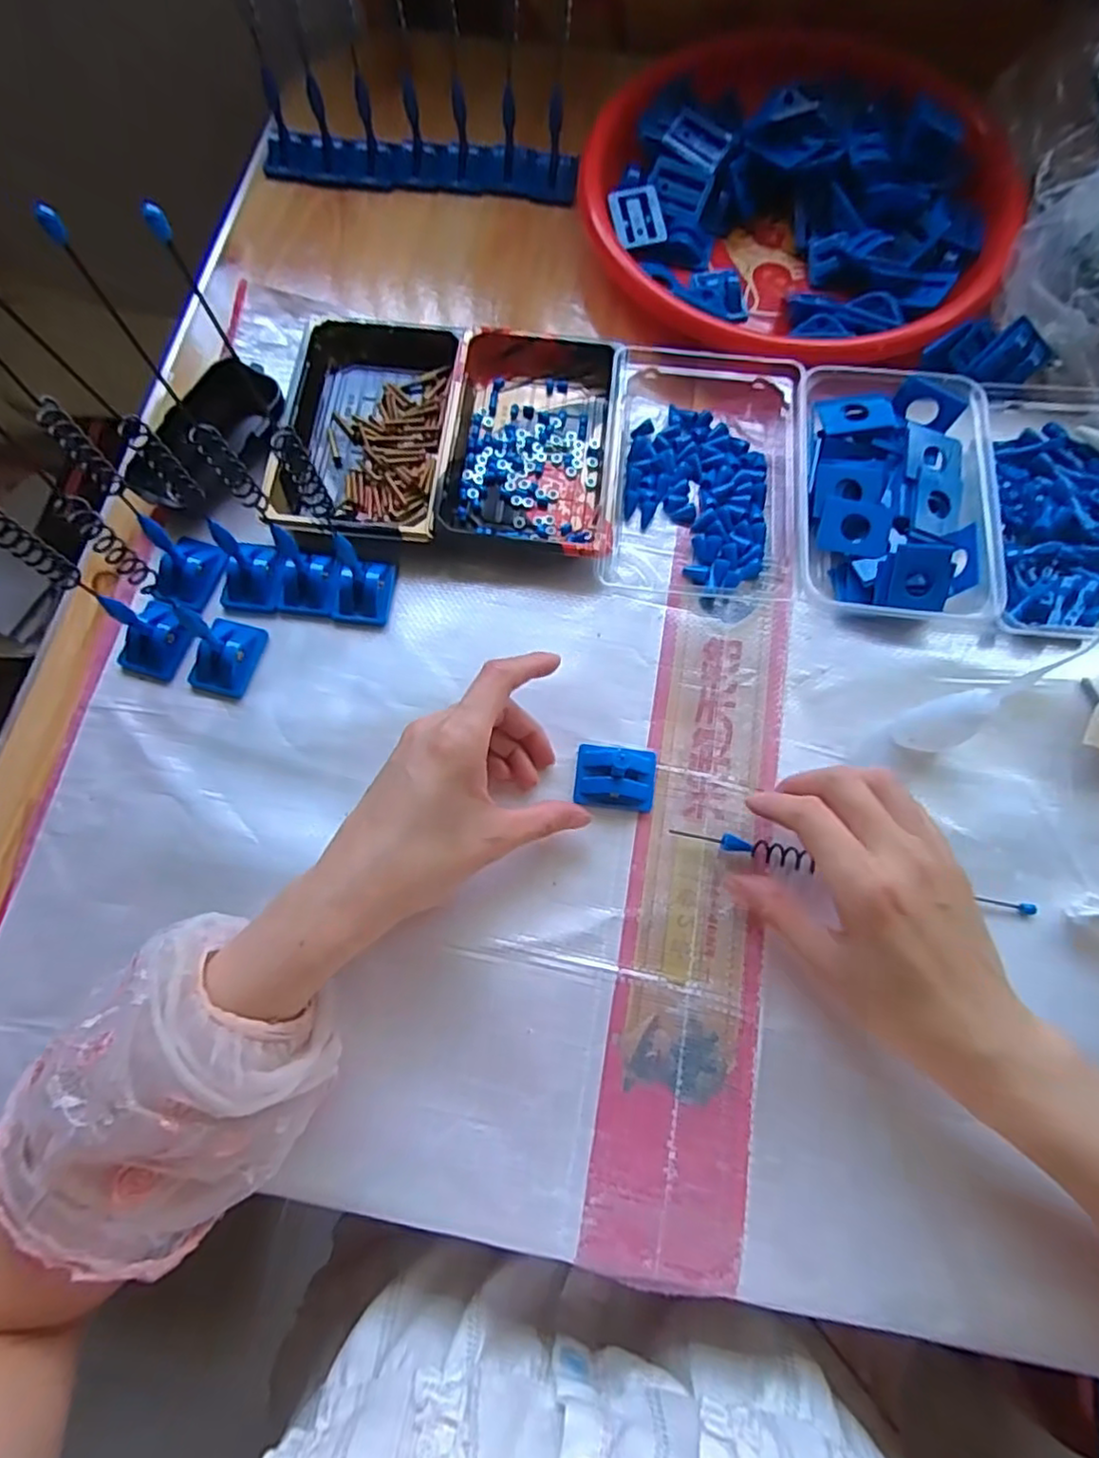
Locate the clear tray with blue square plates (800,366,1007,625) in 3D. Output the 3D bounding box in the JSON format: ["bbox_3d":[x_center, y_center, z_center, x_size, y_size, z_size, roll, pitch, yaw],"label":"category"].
[{"bbox_3d":[0.206,-0.144,0.402,0.111,0.034,0.155,8,74,3],"label":"clear tray with blue square plates"}]

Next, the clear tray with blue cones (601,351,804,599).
[{"bbox_3d":[0.095,-0.172,0.415,0.119,0.028,0.178,4,74,2],"label":"clear tray with blue cones"}]

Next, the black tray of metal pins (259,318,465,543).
[{"bbox_3d":[-0.116,-0.191,0.425,0.105,0.023,0.161,5,74,2],"label":"black tray of metal pins"}]

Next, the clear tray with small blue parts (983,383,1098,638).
[{"bbox_3d":[0.328,-0.143,0.404,0.113,0.033,0.183,3,74,2],"label":"clear tray with small blue parts"}]

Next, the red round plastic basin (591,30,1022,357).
[{"bbox_3d":[0.170,-0.375,0.461,0.295,0.045,0.271,23,75,7],"label":"red round plastic basin"}]

